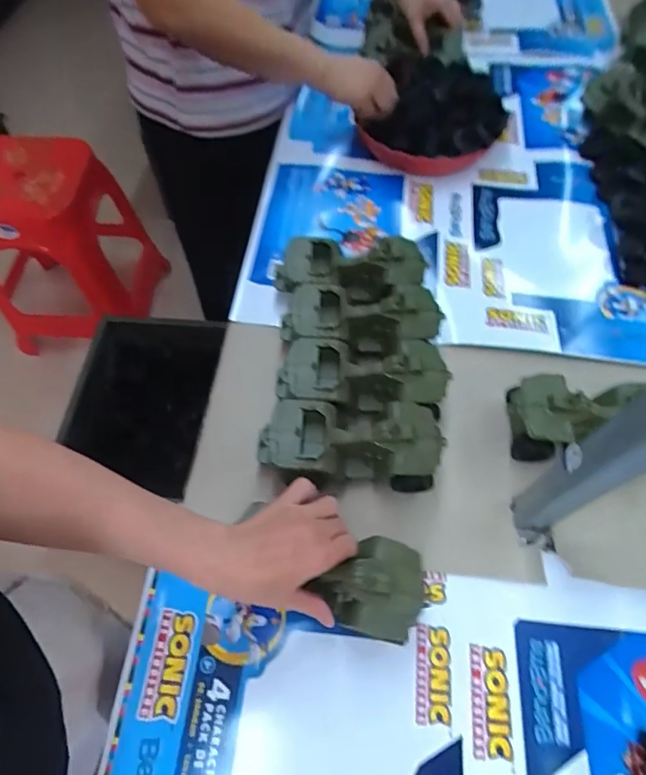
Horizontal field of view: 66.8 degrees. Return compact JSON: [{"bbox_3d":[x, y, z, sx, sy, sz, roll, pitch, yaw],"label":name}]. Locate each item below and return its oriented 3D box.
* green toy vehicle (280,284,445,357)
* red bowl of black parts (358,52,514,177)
[{"bbox_3d":[0.044,-0.076,0.596,0.191,0.077,0.089,1,61,1],"label":"green toy vehicle"},{"bbox_3d":[0.174,-0.416,0.761,0.201,0.099,0.183,24,63,13],"label":"red bowl of black parts"}]

